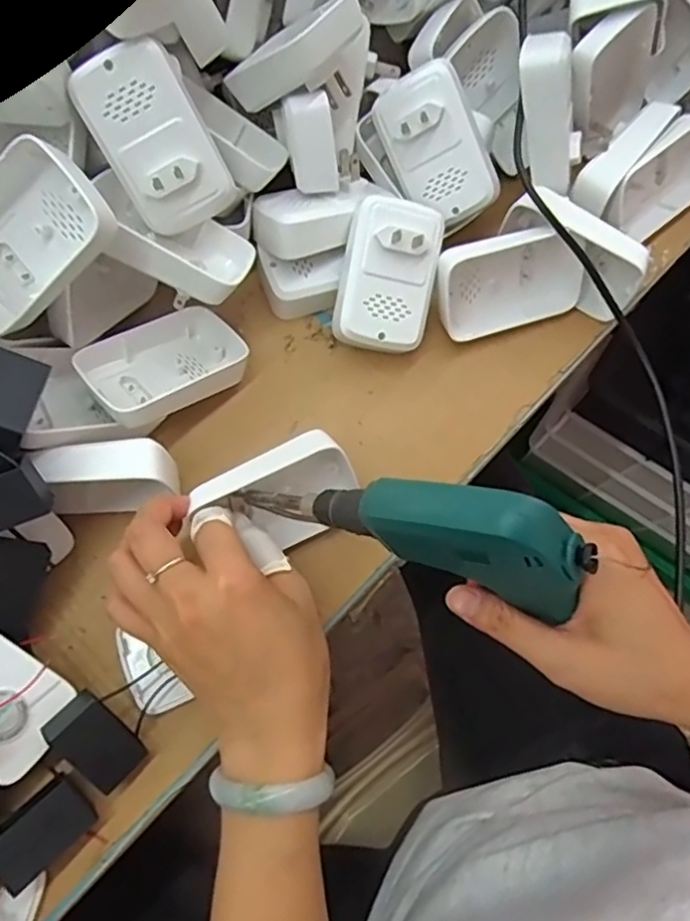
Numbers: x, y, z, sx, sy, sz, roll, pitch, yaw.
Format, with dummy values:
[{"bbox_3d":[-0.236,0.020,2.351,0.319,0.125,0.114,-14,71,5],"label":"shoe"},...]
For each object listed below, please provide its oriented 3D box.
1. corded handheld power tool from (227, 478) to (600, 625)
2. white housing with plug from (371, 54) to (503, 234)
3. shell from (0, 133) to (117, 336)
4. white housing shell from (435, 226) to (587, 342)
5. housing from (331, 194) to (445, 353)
[{"bbox_3d":[0.020,0.027,0.303,0.177,0.041,0.033,9,70,34],"label":"corded handheld power tool"},{"bbox_3d":[0.059,-0.200,0.408,0.058,0.025,0.090,-24,109,26],"label":"white housing with plug"},{"bbox_3d":[-0.168,-0.118,0.327,0.091,0.030,0.067,-34,96,17],"label":"shell"},{"bbox_3d":[0.109,-0.118,0.417,0.097,0.026,0.061,-17,110,-5],"label":"white housing shell"},{"bbox_3d":[0.028,-0.116,0.398,0.059,0.024,0.090,7,101,-13],"label":"housing"}]

